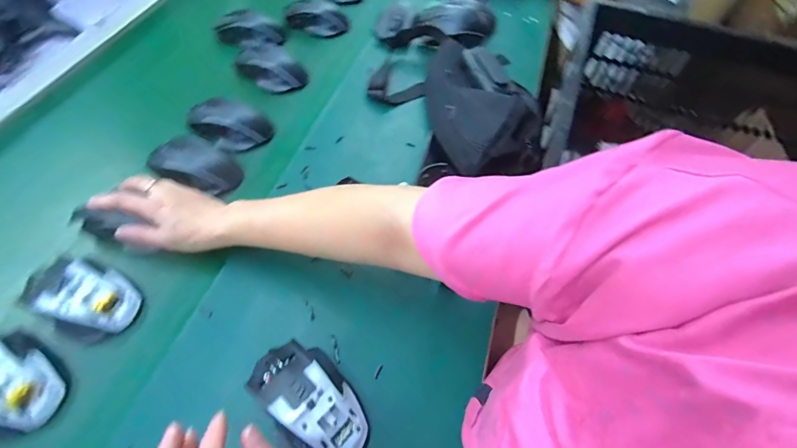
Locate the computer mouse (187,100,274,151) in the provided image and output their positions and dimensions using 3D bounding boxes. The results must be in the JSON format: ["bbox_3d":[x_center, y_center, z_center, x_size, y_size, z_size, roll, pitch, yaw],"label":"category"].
[{"bbox_3d":[-0.233,-0.139,0.538,0.103,0.032,0.062,20,58,9],"label":"computer mouse"}]

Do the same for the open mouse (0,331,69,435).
[{"bbox_3d":[-0.360,0.138,0.353,0.108,0.034,0.069,25,58,12],"label":"open mouse"}]

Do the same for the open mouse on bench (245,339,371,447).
[{"bbox_3d":[-0.078,0.156,0.347,0.119,0.043,0.074,41,63,20],"label":"open mouse on bench"}]

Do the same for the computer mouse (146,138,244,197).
[{"bbox_3d":[-0.255,-0.078,0.496,0.116,0.034,0.071,27,59,13],"label":"computer mouse"}]

